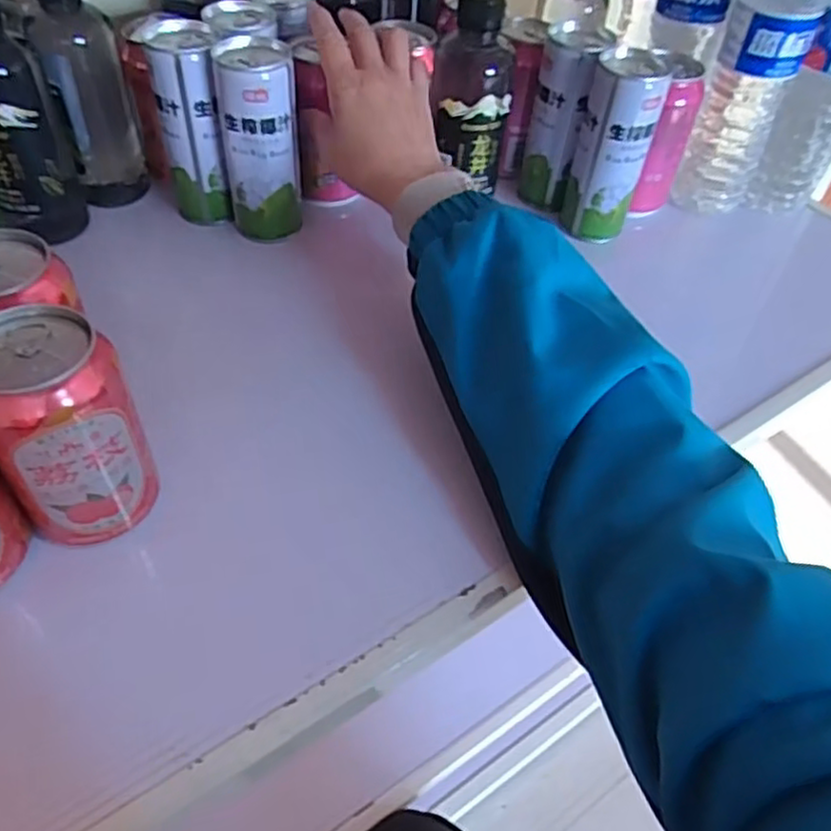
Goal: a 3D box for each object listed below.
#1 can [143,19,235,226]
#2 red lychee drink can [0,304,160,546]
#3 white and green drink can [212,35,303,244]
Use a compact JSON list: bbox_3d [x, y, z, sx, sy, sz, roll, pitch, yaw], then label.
[{"bbox_3d":[-0.165,-0.208,0.511,0.046,0.128,0.058,-5,50,-10],"label":"can"},{"bbox_3d":[-0.162,0.009,0.326,0.061,0.106,0.055,-28,58,-26],"label":"red lychee drink can"},{"bbox_3d":[-0.109,-0.191,0.500,0.053,0.129,0.050,-4,50,-9],"label":"white and green drink can"}]

